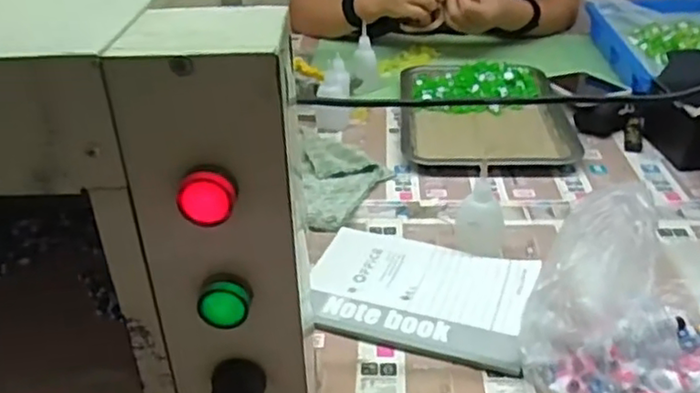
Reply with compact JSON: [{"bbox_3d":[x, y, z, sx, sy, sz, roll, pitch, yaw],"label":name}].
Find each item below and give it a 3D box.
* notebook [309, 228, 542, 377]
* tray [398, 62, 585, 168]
[{"bbox_3d":[0.061,0.080,0.585,0.190,0.009,0.145,9,33,16],"label":"notebook"},{"bbox_3d":[0.177,-0.122,0.902,0.213,0.033,0.278,0,32,3],"label":"tray"}]

